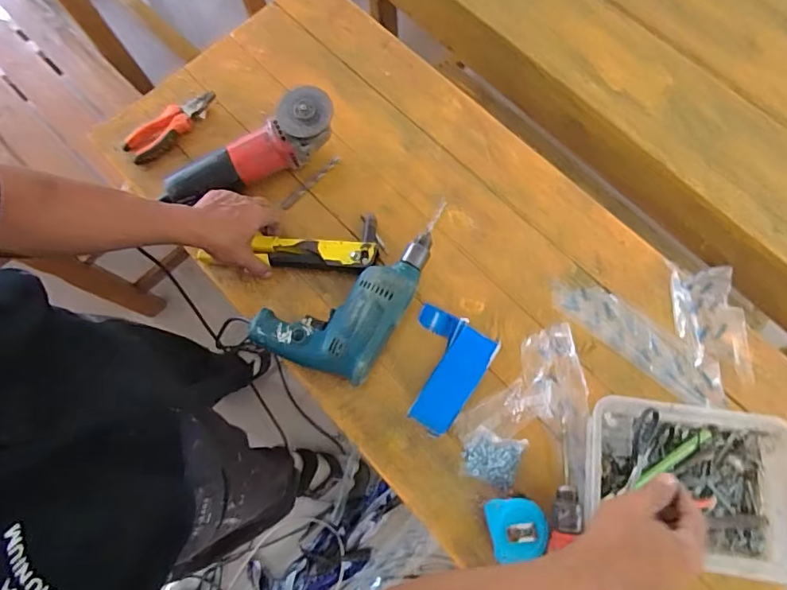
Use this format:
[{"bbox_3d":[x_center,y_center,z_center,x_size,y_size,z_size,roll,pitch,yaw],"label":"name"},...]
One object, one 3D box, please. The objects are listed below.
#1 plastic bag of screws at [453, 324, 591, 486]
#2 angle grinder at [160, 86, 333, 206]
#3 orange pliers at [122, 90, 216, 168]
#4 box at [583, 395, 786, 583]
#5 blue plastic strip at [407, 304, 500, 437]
[{"bbox_3d":[0.171,0.145,0.615,0.122,0.033,0.209,39,79,14],"label":"plastic bag of screws"},{"bbox_3d":[-0.198,-0.194,0.713,0.253,0.092,0.081,-32,74,-6],"label":"angle grinder"},{"bbox_3d":[-0.341,-0.261,0.778,0.153,0.020,0.049,-39,75,-8],"label":"orange pliers"},{"bbox_3d":[0.335,0.215,0.578,0.237,0.050,0.170,6,73,6],"label":"box"},{"bbox_3d":[0.055,0.093,0.647,0.109,0.020,0.141,32,77,12],"label":"blue plastic strip"}]

